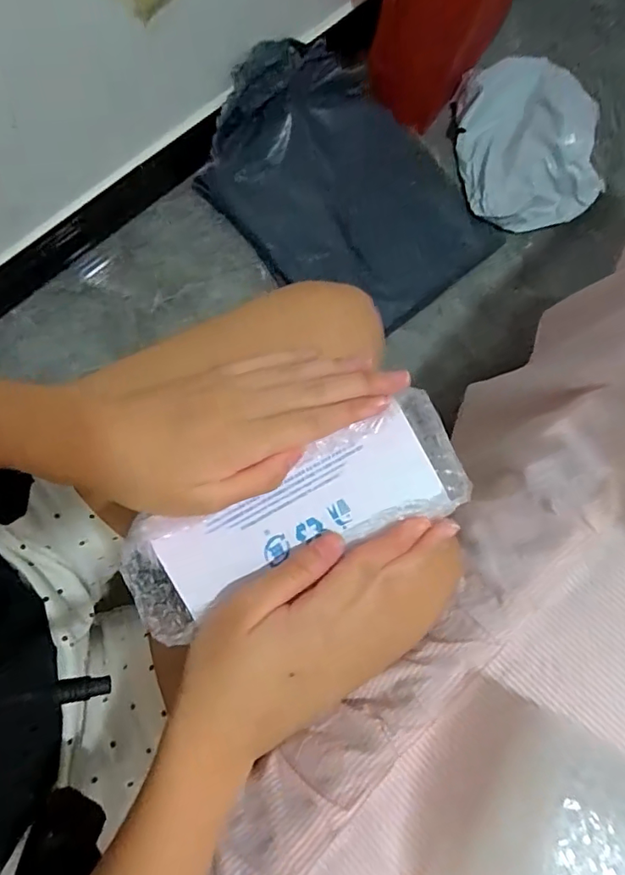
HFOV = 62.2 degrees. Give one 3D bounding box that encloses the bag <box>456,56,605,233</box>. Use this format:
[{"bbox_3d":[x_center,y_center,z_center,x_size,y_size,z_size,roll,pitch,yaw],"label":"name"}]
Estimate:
[{"bbox_3d":[0.375,-0.517,0.912,0.216,0.086,0.286,-5,83,-6],"label":"bag"}]

